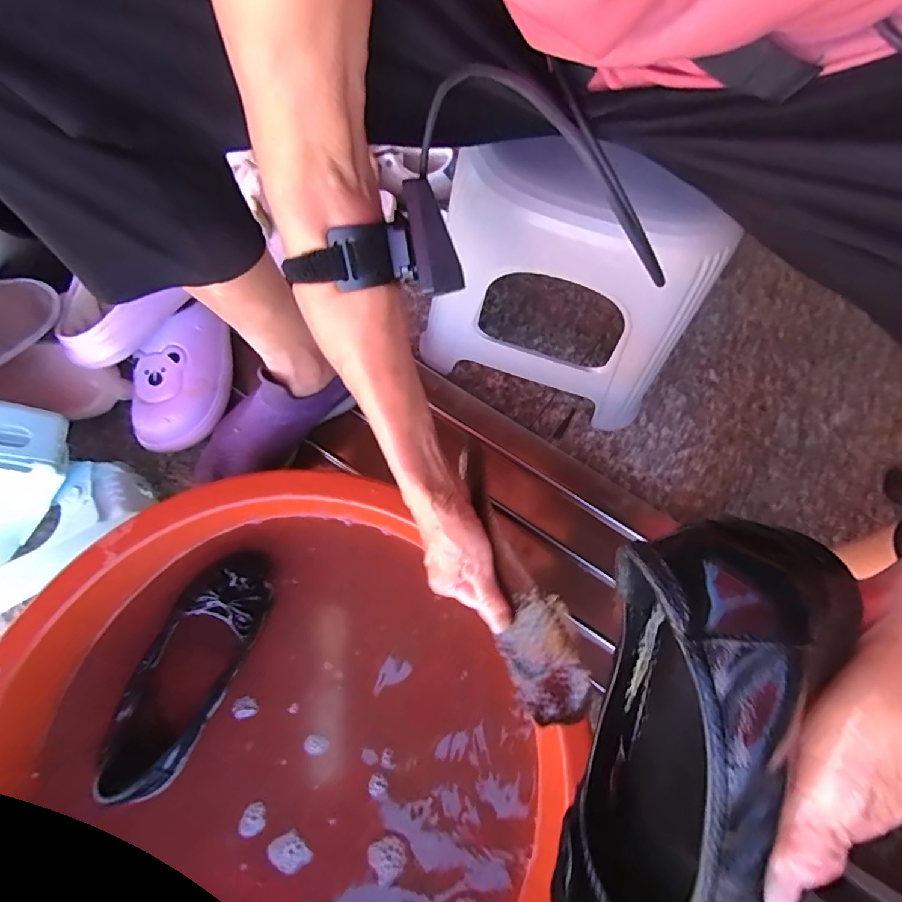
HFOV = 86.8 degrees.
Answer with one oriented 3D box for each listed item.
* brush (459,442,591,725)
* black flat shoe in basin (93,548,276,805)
[{"bbox_3d":[0.047,0.097,0.372,0.047,0.054,0.208,-20,83,-8],"label":"brush"},{"bbox_3d":[-0.251,0.197,0.449,0.084,0.054,0.216,22,73,5],"label":"black flat shoe in basin"}]

